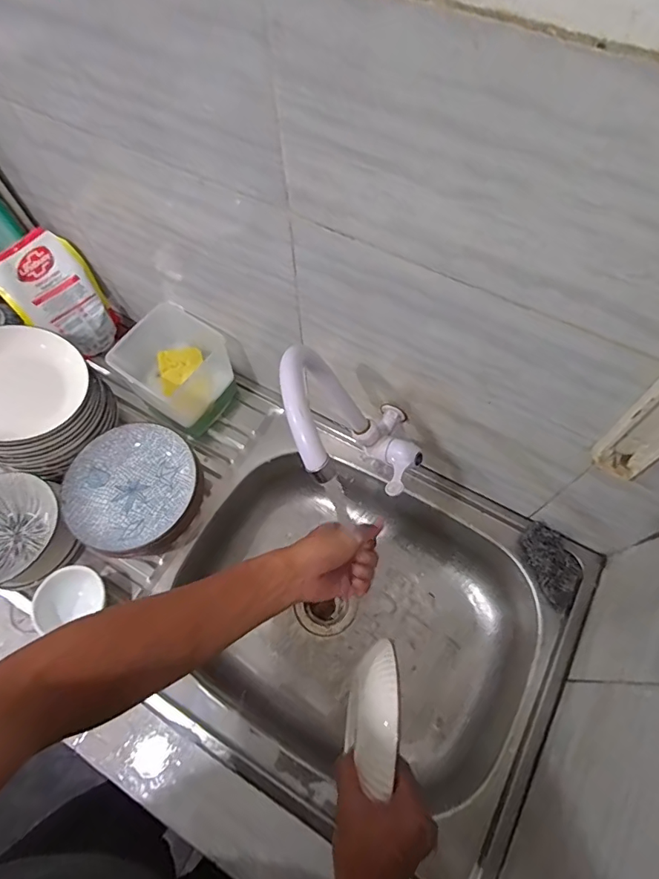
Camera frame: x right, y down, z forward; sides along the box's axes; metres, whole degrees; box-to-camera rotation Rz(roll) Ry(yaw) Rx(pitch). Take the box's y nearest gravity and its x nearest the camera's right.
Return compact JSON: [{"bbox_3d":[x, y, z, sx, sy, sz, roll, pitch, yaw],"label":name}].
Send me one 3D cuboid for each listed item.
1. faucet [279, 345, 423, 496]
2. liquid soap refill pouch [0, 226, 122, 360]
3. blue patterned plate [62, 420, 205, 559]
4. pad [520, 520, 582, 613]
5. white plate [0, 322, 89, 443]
[{"bbox_3d":[0.031,-0.009,0.543,0.136,0.296,0.076,41,102,18],"label":"faucet"},{"bbox_3d":[-0.455,-0.237,0.811,0.130,0.203,0.040,-40,34,-10],"label":"liquid soap refill pouch"},{"bbox_3d":[-0.292,0.072,0.713,0.189,0.028,0.195,0,65,1],"label":"blue patterned plate"},{"bbox_3d":[0.327,0.181,0.696,0.061,0.027,0.120,-22,66,-9],"label":"pad"},{"bbox_3d":[-0.454,-0.082,0.684,0.179,0.032,0.176,3,76,-14],"label":"white plate"}]

